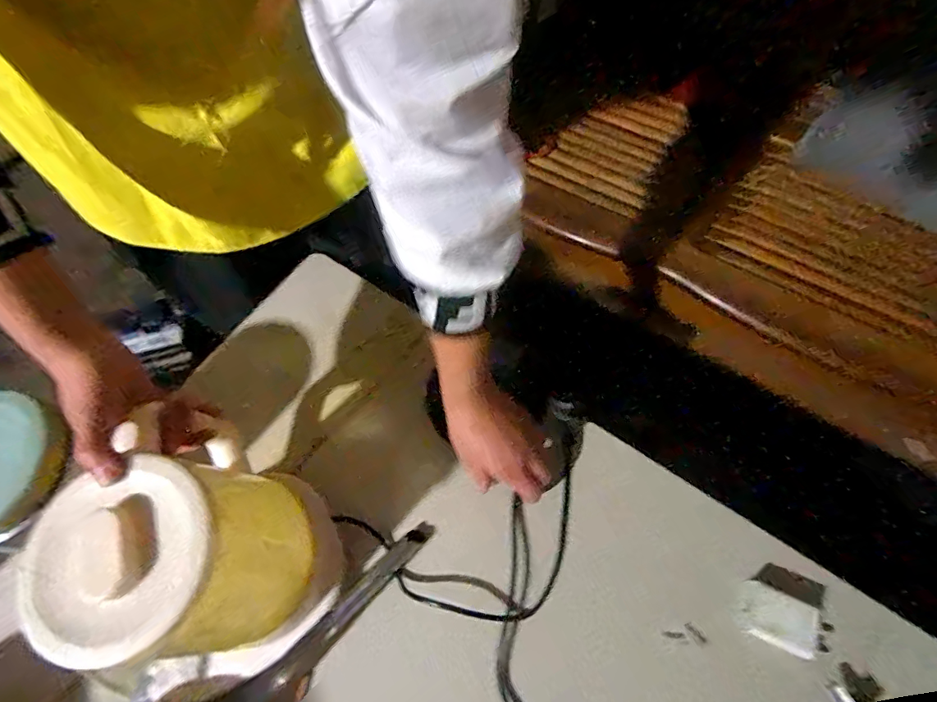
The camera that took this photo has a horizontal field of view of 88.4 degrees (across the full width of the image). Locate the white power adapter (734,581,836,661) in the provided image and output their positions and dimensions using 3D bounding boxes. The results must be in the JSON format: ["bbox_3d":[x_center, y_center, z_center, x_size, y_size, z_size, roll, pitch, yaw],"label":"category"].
[{"bbox_3d":[0.303,0.261,0.462,0.085,0.030,0.047,22,70,15],"label":"white power adapter"}]

